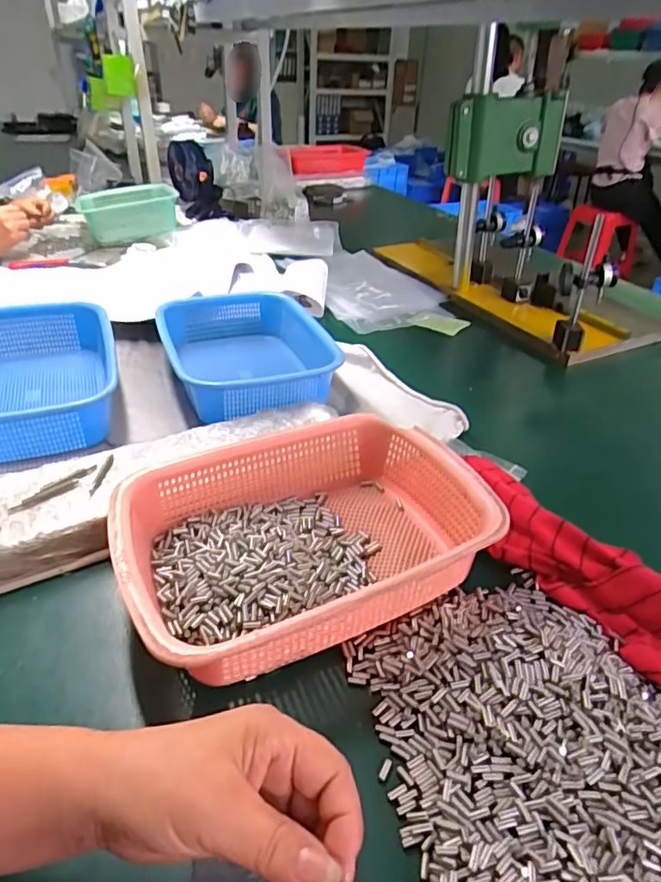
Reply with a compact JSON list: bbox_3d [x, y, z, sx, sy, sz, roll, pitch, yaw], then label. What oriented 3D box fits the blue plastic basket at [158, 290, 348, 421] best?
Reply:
[{"bbox_3d":[-0.109,-0.111,0.780,0.213,0.087,0.287,-11,37,-18],"label":"blue plastic basket"}]

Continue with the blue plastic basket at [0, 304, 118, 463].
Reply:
[{"bbox_3d":[-0.370,-0.072,0.689,0.195,0.091,0.272,-9,37,-16],"label":"blue plastic basket"}]

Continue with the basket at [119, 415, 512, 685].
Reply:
[{"bbox_3d":[-0.023,0.078,0.482,0.294,0.079,0.216,-16,39,-24],"label":"basket"}]

